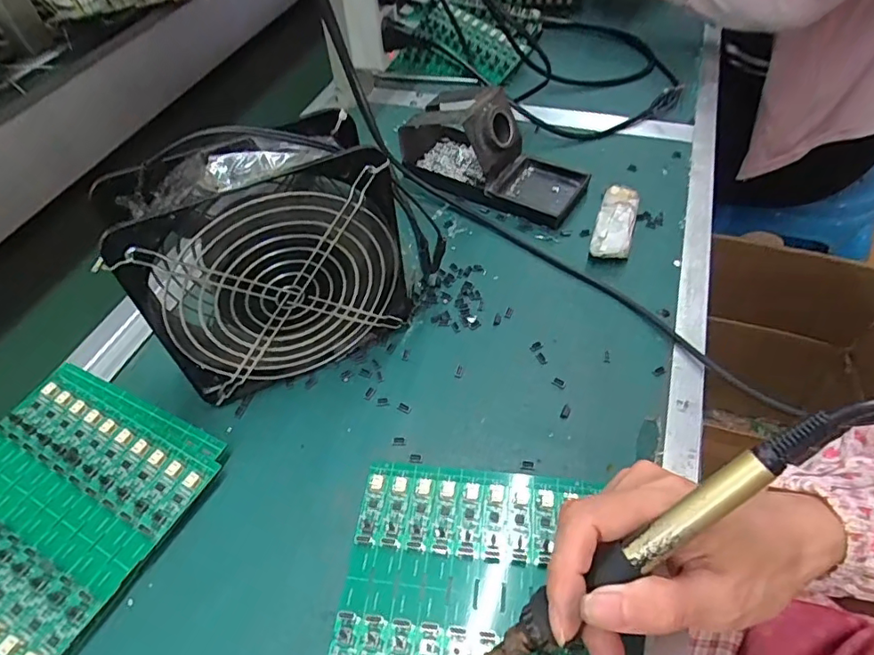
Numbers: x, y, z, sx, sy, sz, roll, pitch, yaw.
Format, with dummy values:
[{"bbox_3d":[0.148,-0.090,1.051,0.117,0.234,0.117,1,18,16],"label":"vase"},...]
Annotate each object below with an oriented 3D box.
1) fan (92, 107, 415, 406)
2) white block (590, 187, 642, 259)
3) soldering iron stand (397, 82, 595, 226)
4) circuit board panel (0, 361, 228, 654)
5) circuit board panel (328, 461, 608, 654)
[{"bbox_3d":[-0.095,-0.041,0.335,0.166,0.153,0.069,-30,55,-20],"label":"fan"},{"bbox_3d":[0.147,-0.088,0.440,0.029,0.020,0.086,15,53,16],"label":"white block"},{"bbox_3d":[0.046,-0.156,0.469,0.164,0.072,0.070,23,55,21],"label":"soldering iron stand"},{"bbox_3d":[-0.220,0.101,0.311,0.138,0.024,0.143,21,55,20],"label":"circuit board panel"},{"bbox_3d":[0.020,0.137,0.279,0.135,0.005,0.133,4,51,7],"label":"circuit board panel"}]

